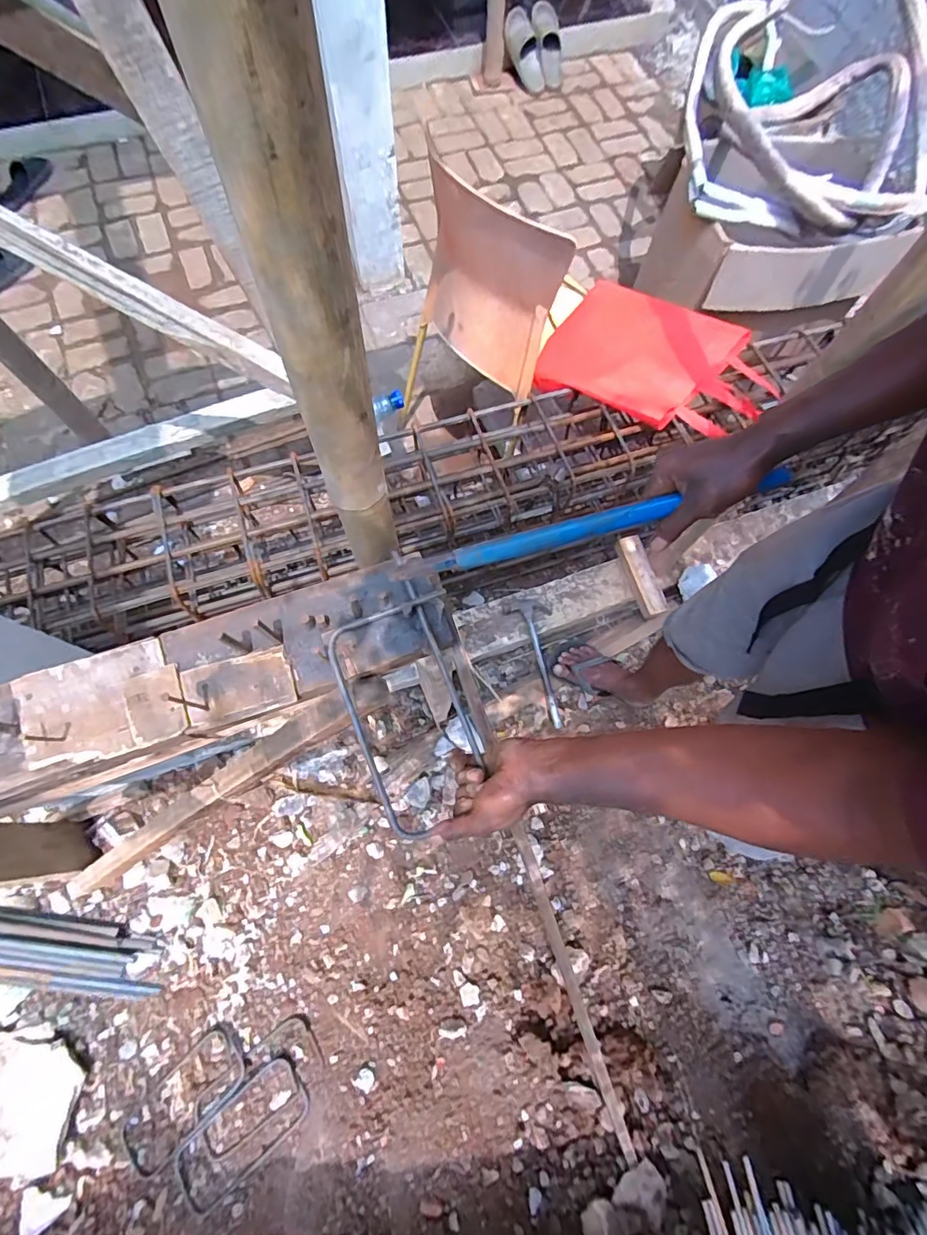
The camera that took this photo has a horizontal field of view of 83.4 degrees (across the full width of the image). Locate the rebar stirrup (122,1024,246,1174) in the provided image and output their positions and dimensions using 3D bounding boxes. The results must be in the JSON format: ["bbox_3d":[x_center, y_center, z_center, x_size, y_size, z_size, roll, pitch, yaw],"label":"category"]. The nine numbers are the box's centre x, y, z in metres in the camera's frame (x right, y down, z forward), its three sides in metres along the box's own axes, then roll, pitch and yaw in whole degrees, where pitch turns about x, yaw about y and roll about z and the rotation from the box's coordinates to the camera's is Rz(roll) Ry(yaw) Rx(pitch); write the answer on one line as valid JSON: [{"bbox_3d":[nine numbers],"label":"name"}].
[{"bbox_3d":[-0.541,0.931,1.005,0.240,0.019,0.116,-43,78,-15],"label":"rebar stirrup"}]

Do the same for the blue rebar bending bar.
[{"bbox_3d":[0.128,-0.091,0.511,0.404,0.018,0.022,-15,72,-4],"label":"blue rebar bending bar"}]

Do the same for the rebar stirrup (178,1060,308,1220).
[{"bbox_3d":[-0.417,0.968,0.979,0.248,0.008,0.122,-36,63,-17],"label":"rebar stirrup"}]

